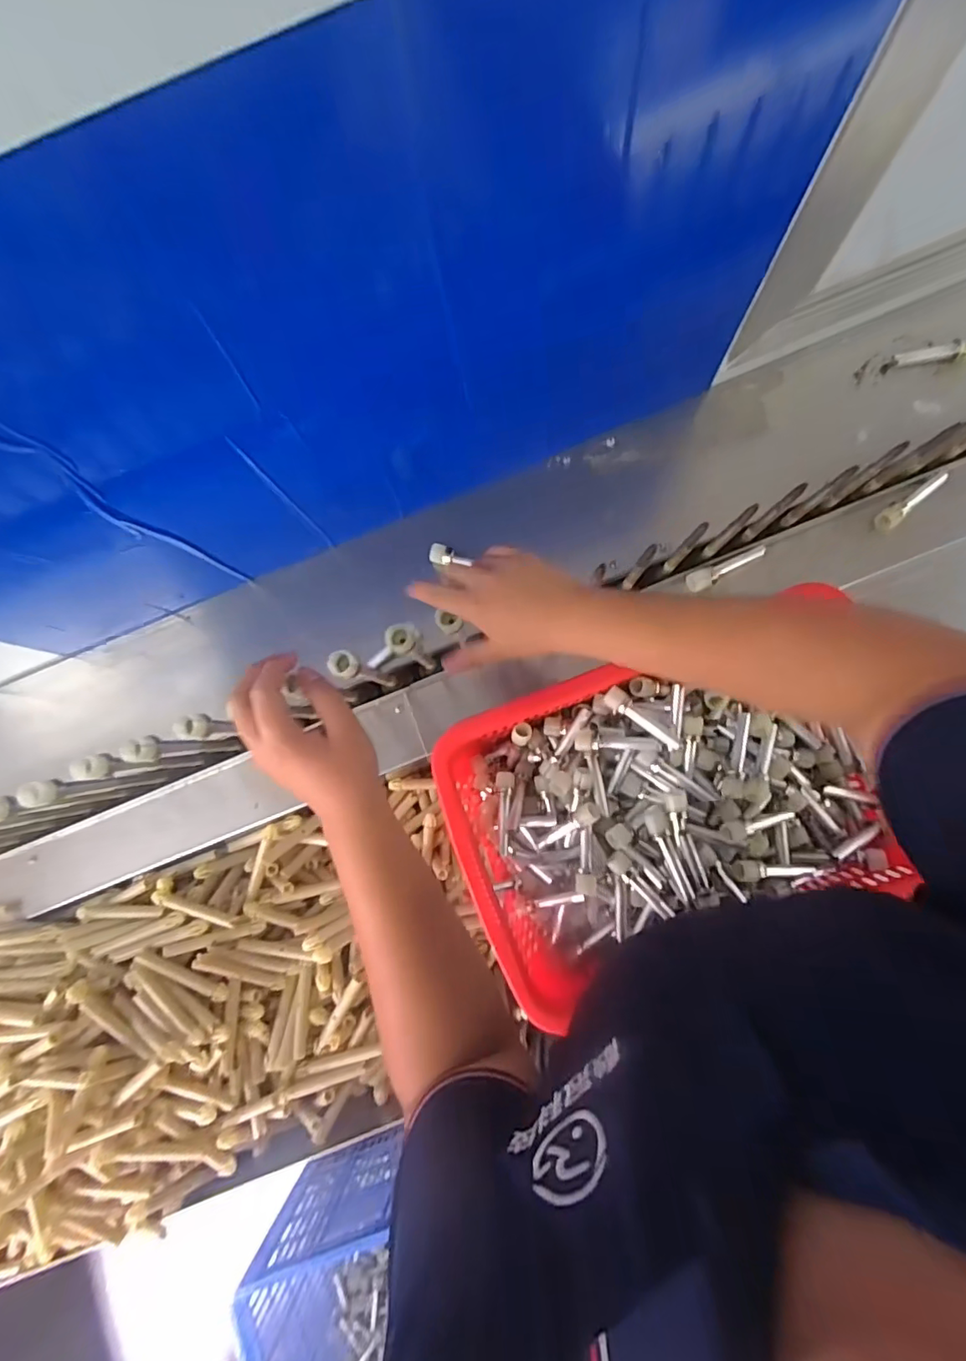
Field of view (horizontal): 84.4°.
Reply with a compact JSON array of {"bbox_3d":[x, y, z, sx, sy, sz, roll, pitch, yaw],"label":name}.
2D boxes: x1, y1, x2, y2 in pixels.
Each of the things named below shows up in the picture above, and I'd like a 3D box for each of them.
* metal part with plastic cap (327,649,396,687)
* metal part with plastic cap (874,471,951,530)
[{"bbox_3d":[-0.118,-0.003,0.570,0.027,0.194,0.024,22,85,7],"label":"metal part with plastic cap"},{"bbox_3d":[0.502,-0.212,0.625,0.097,0.027,0.020,-40,81,-1],"label":"metal part with plastic cap"}]

